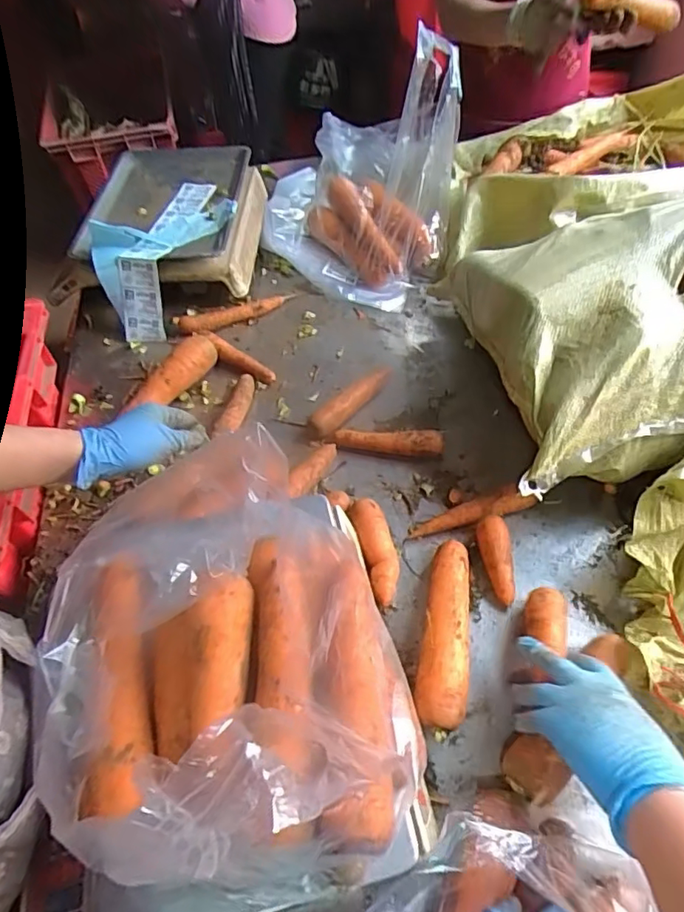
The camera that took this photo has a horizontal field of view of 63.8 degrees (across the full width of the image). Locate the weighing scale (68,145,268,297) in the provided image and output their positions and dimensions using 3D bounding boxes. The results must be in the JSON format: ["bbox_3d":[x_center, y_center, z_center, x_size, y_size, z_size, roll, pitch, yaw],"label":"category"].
[{"bbox_3d":[-0.282,-0.414,0.969,0.264,0.109,0.366,0,54,3],"label":"weighing scale"}]

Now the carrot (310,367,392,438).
[{"bbox_3d":[0.021,-0.081,0.769,0.030,0.038,0.165,37,64,26],"label":"carrot"}]

